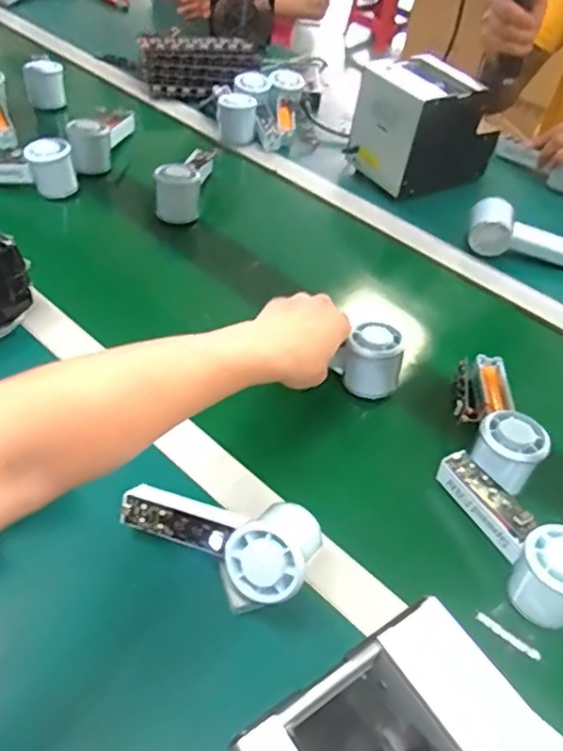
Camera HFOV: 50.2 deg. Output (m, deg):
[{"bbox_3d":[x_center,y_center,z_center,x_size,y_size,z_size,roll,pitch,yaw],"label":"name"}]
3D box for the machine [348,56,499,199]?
[{"bbox_3d":[0.213,-0.363,0.878,0.180,0.142,0.125,-20,52,-25],"label":"machine"}]

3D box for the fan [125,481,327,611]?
[{"bbox_3d":[-0.050,0.121,0.451,0.148,0.078,0.076,15,46,7],"label":"fan"}]

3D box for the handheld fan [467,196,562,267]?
[{"bbox_3d":[0.320,-0.182,0.788,0.149,0.061,0.053,14,46,6],"label":"handheld fan"}]

